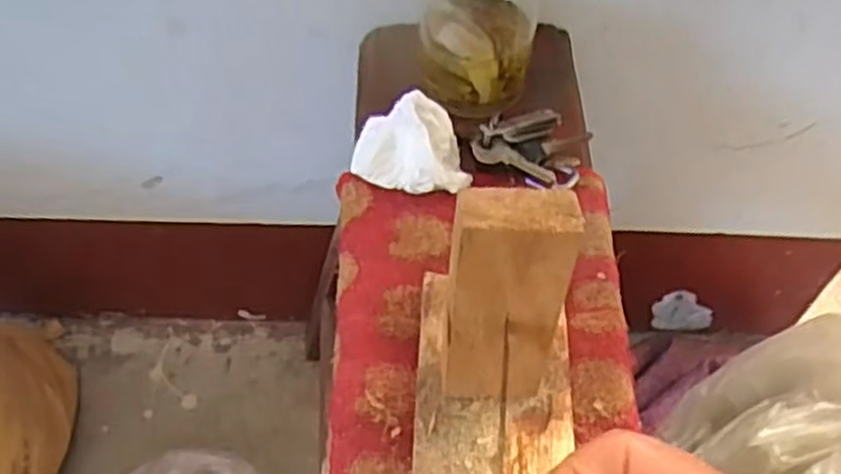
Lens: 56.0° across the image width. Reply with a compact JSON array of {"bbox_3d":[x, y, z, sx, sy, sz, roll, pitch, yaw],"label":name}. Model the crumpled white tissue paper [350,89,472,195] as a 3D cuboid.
[{"bbox_3d":[-0.005,-0.052,0.434,0.063,0.036,0.044,4,55,0],"label":"crumpled white tissue paper"}]

